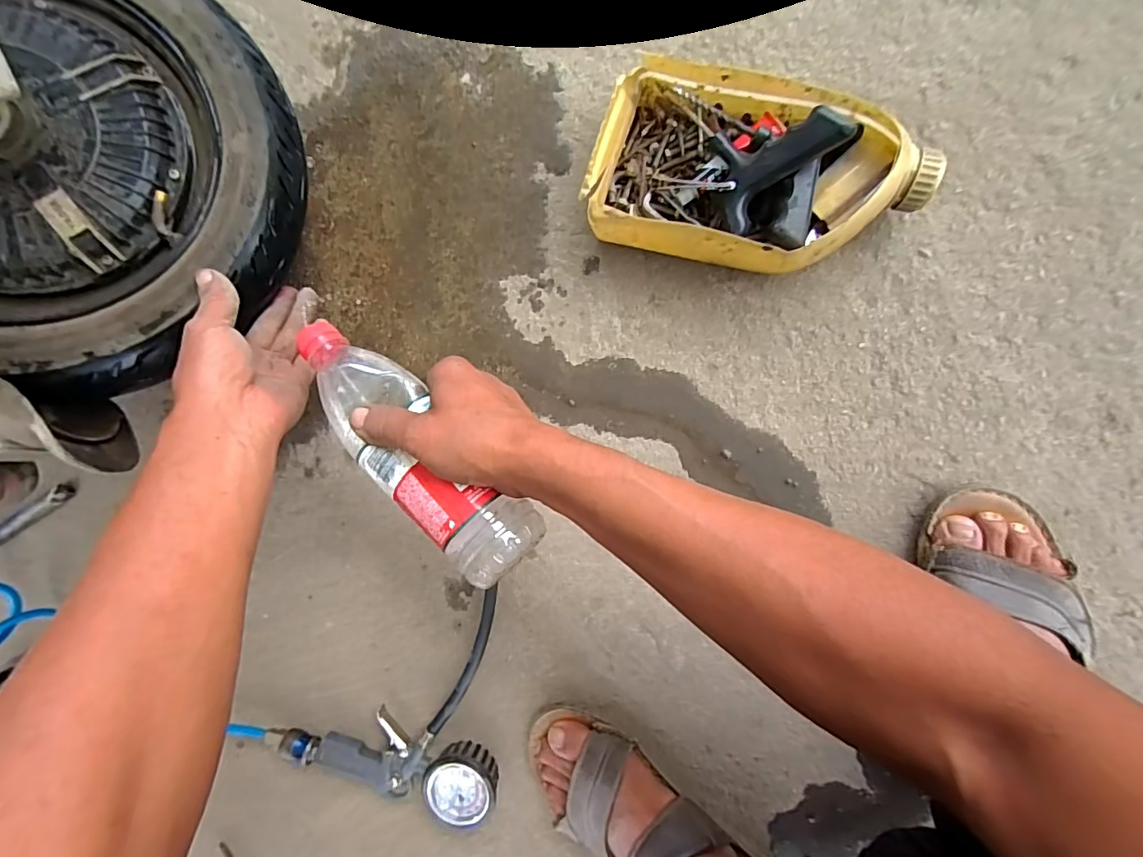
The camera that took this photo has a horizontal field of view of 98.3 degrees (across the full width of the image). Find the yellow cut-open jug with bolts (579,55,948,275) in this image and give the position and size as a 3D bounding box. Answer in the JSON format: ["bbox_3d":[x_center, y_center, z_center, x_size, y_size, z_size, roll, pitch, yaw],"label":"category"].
[{"bbox_3d":[0.145,-0.202,0.402,0.247,0.066,0.141,17,96,7],"label":"yellow cut-open jug with bolts"}]

